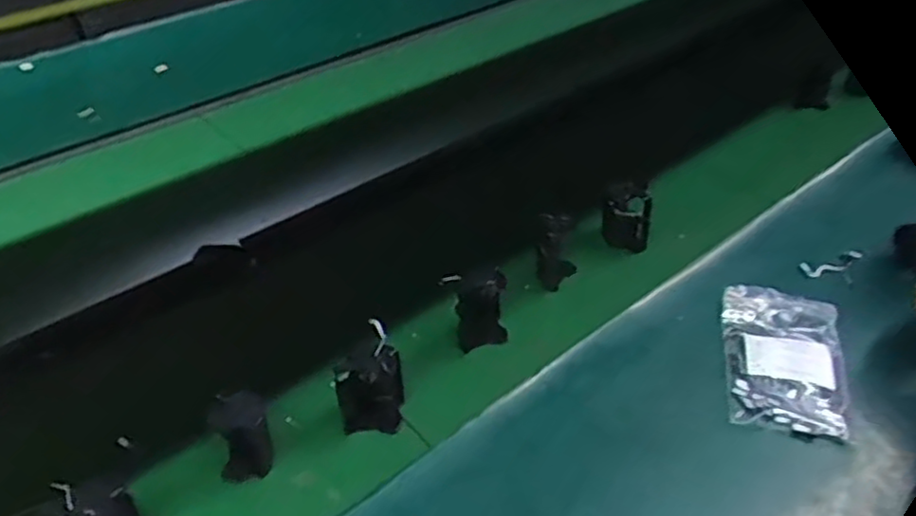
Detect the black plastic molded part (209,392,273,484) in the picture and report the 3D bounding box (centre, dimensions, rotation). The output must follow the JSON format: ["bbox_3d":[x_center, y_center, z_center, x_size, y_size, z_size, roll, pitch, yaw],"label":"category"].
[{"bbox_3d":[-0.165,0.138,0.527,0.051,0.066,0.044,-16,44,-16],"label":"black plastic molded part"}]

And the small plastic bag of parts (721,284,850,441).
[{"bbox_3d":[0.276,0.083,0.596,0.093,0.021,0.139,10,43,13],"label":"small plastic bag of parts"}]

